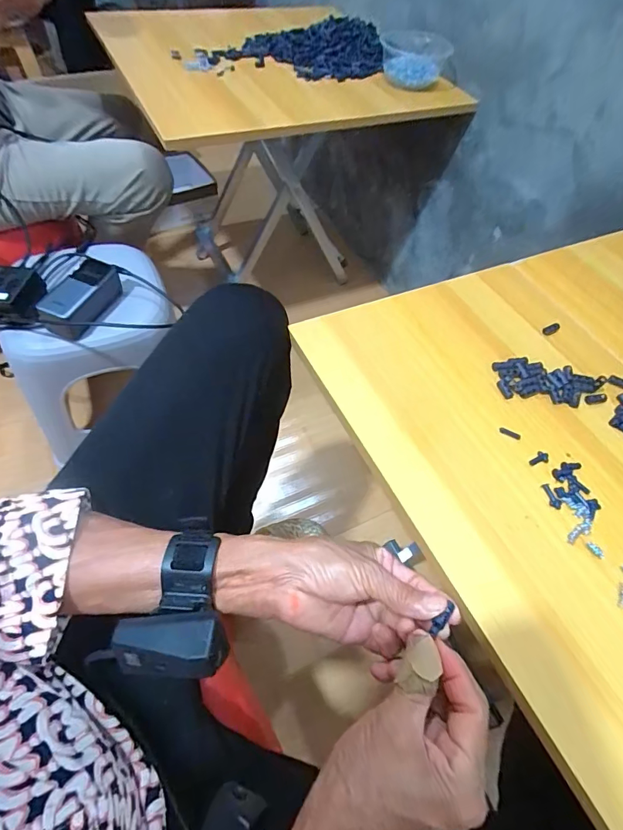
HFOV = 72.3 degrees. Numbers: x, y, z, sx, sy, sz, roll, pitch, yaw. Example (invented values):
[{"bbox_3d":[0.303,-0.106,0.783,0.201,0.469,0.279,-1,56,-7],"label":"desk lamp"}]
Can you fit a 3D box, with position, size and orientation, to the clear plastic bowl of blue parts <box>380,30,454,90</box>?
[{"bbox_3d":[0.195,-0.692,0.819,0.118,0.055,0.134,-4,55,-8],"label":"clear plastic bowl of blue parts"}]

